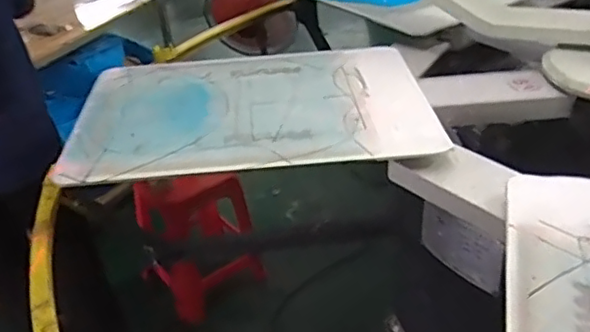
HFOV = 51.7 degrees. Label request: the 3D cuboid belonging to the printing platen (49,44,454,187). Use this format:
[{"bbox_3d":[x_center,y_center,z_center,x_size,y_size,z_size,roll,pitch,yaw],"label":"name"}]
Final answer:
[{"bbox_3d":[-0.104,-0.163,1.517,0.830,0.029,0.612,-5,32,0],"label":"printing platen"}]

